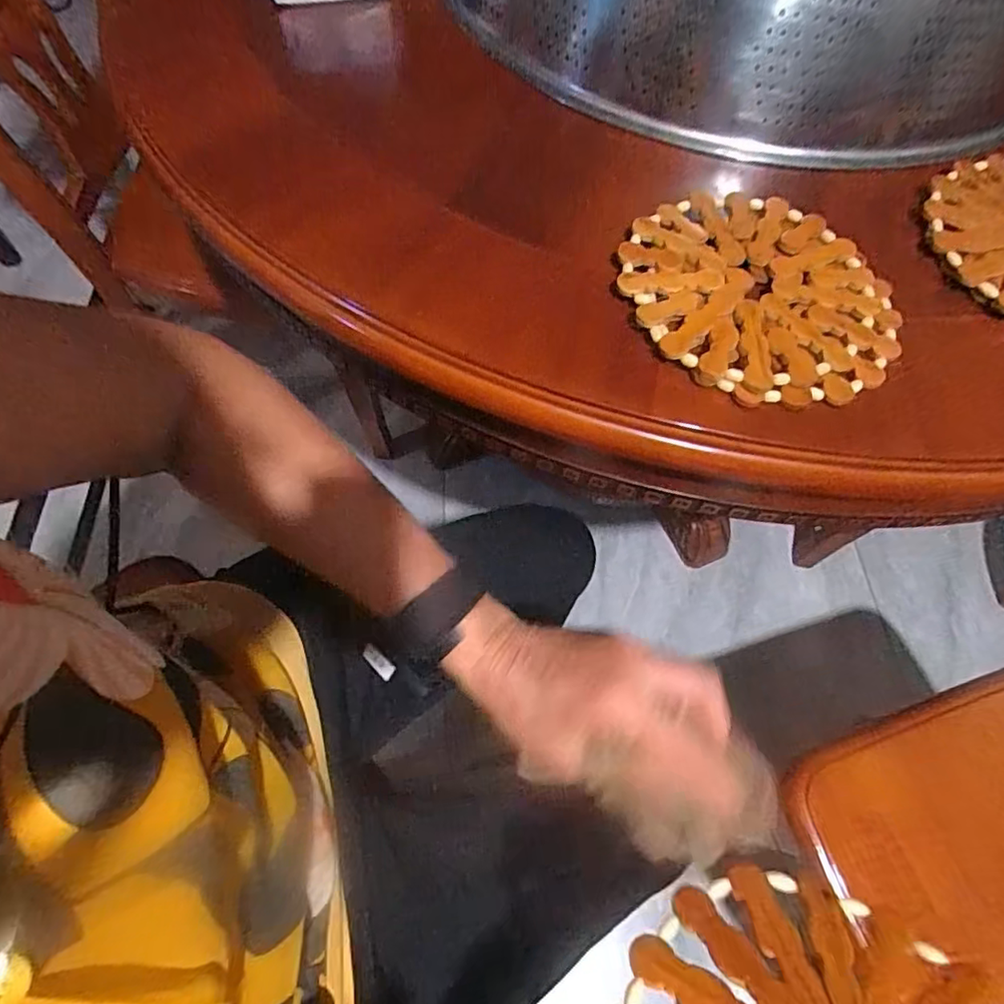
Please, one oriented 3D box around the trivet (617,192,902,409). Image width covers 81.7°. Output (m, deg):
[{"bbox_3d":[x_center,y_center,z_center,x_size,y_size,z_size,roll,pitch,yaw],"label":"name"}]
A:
[{"bbox_3d":[0.160,-0.133,0.370,0.156,0.012,0.169,1,64,-2],"label":"trivet"}]

